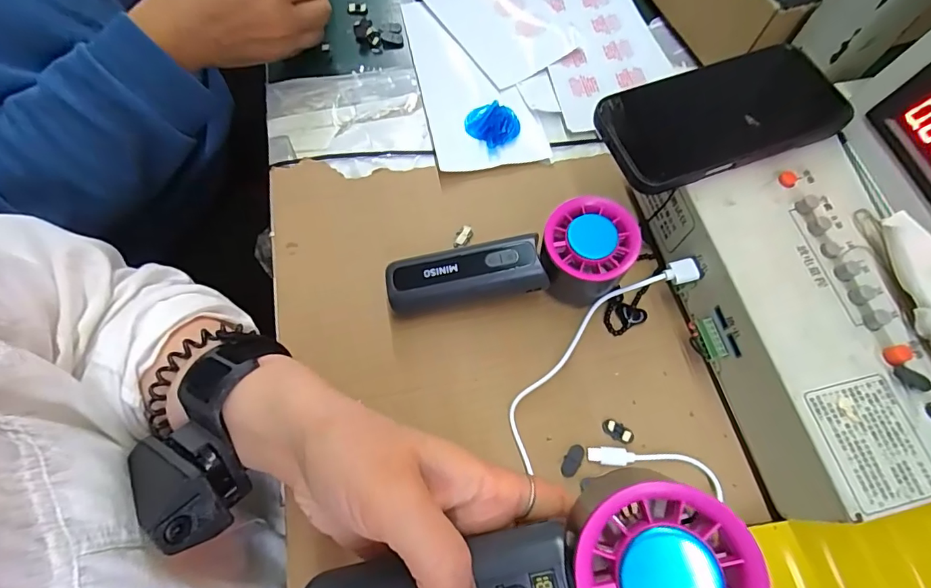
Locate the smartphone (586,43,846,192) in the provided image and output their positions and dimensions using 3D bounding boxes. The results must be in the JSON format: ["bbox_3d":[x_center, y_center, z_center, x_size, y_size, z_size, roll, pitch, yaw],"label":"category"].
[{"bbox_3d":[0.163,-0.113,0.305,0.155,0.008,0.069,-19,84,-5],"label":"smartphone"}]

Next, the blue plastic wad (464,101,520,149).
[{"bbox_3d":[0.022,-0.137,0.384,0.038,0.013,0.033,34,70,16],"label":"blue plastic wad"}]

